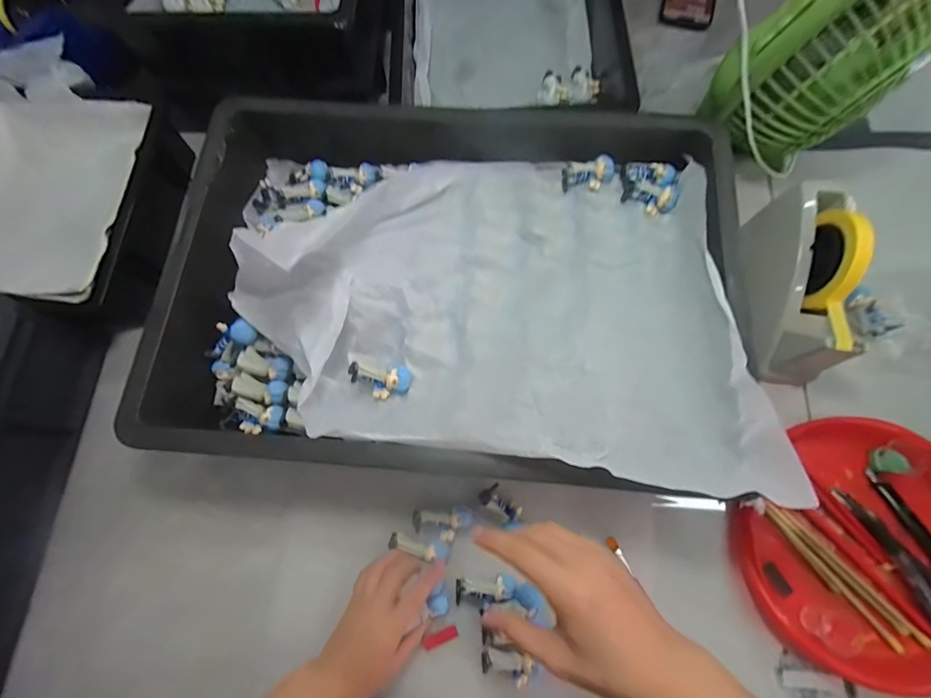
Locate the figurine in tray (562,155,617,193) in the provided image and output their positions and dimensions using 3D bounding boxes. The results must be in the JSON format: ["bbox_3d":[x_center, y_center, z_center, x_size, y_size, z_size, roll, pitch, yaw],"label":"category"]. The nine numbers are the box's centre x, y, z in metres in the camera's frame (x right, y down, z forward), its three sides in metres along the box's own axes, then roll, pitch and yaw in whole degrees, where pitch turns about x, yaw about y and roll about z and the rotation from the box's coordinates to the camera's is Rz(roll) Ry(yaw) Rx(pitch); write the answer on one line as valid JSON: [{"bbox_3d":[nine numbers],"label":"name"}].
[{"bbox_3d":[0.152,-0.212,0.489,0.063,0.021,0.033,-14,74,-2],"label":"figurine in tray"}]

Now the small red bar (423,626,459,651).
[{"bbox_3d":[-0.026,0.301,0.416,0.036,0.006,0.012,-20,75,-4],"label":"small red bar"}]

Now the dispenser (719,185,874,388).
[{"bbox_3d":[0.381,-0.075,0.460,0.065,0.134,0.205,5,74,3],"label":"dispenser"}]

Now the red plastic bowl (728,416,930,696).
[{"bbox_3d":[0.419,0.210,0.413,0.232,0.049,0.237,-1,74,2],"label":"red plastic bowl"}]

